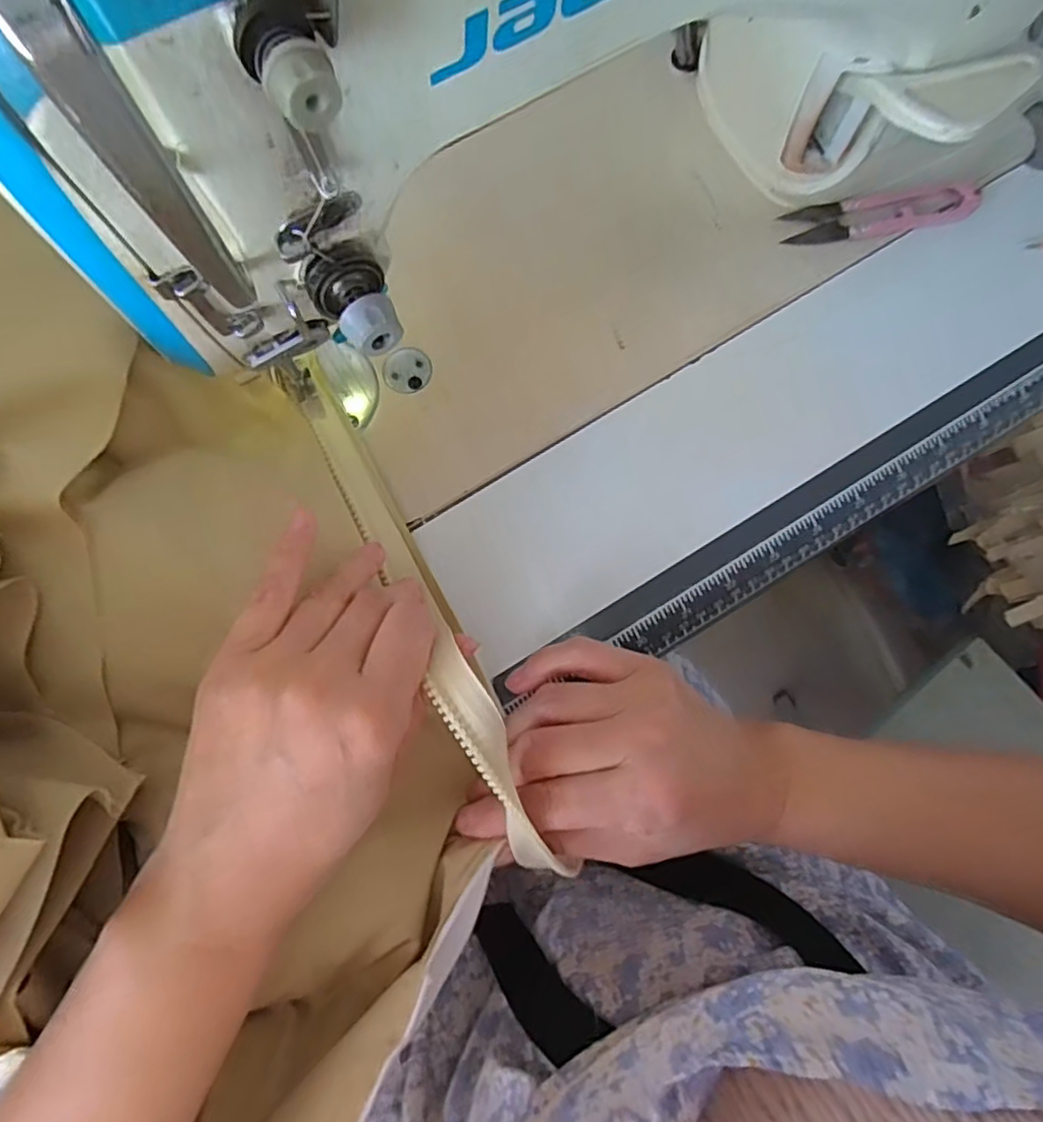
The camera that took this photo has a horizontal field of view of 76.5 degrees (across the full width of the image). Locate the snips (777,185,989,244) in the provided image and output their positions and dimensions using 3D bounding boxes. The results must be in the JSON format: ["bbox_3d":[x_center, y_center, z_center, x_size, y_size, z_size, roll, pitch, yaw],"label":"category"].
[{"bbox_3d":[0.190,-0.182,0.347,0.100,0.009,0.023,-8,78,-1],"label":"snips"}]

